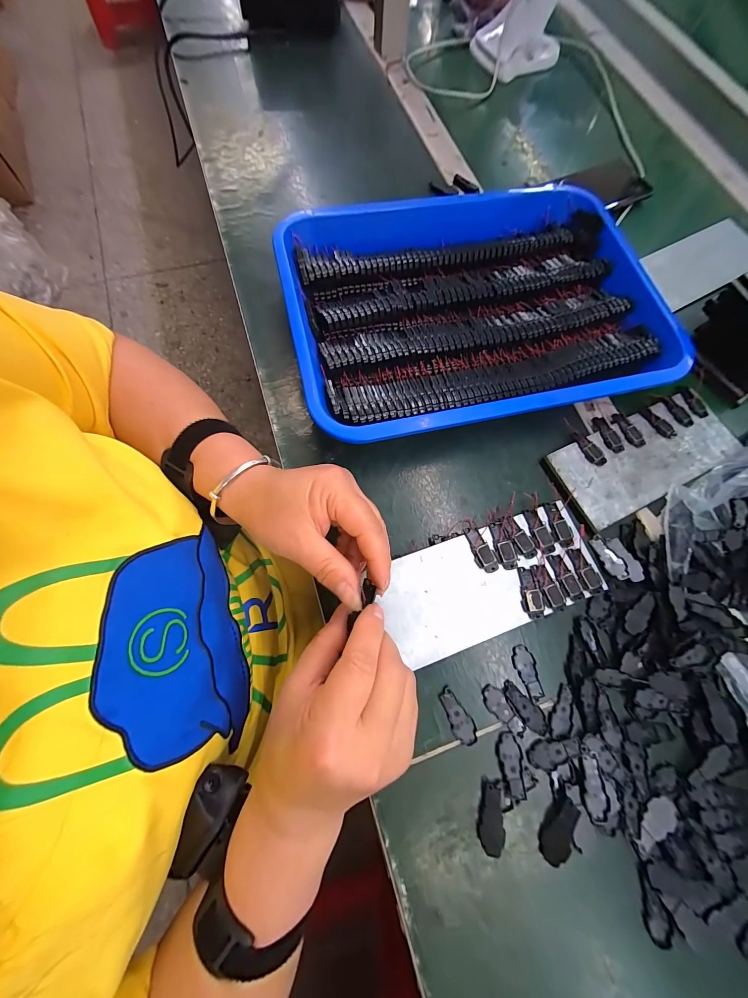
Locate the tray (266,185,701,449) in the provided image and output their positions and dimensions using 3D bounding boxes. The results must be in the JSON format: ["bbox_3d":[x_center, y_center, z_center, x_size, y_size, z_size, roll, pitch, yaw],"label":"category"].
[{"bbox_3d":[0.101,-0.193,0.337,0.369,0.055,0.266,-13,73,-6],"label":"tray"}]

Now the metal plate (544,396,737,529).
[{"bbox_3d":[0.257,-0.043,0.308,0.187,0.007,0.078,-25,75,-10],"label":"metal plate"}]

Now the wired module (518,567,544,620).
[{"bbox_3d":[0.123,0.073,0.257,0.015,0.004,0.038,-4,73,-4],"label":"wired module"}]

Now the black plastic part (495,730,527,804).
[{"bbox_3d":[0.099,0.190,0.235,0.017,0.005,0.038,-7,73,-5],"label":"black plastic part"}]

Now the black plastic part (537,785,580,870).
[{"bbox_3d":[0.130,0.226,0.225,0.022,0.013,0.043,27,73,6],"label":"black plastic part"}]

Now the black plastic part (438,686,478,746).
[{"bbox_3d":[0.061,0.162,0.244,0.016,0.005,0.040,-32,76,-12],"label":"black plastic part"}]

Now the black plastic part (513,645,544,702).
[{"bbox_3d":[0.119,0.134,0.255,0.016,0.004,0.039,-8,73,-5],"label":"black plastic part"}]

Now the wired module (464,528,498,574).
[{"bbox_3d":[0.086,0.041,0.268,0.015,0.006,0.039,-22,75,-9],"label":"wired module"}]

